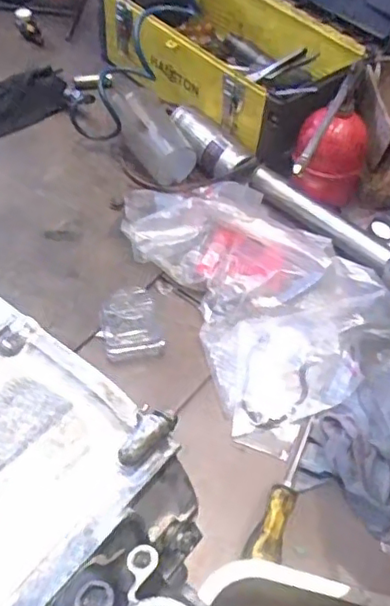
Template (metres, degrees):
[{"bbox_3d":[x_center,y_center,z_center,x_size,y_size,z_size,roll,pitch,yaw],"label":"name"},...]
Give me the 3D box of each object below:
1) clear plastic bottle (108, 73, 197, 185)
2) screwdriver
[{"bbox_3d":[-0.062,-0.253,0.890,0.063,0.072,0.162,-40,99,-31],"label":"clear plastic bottle"},{"bbox_3d":[0.093,0.186,0.607,0.025,0.024,0.160,19,53,10],"label":"screwdriver"}]

